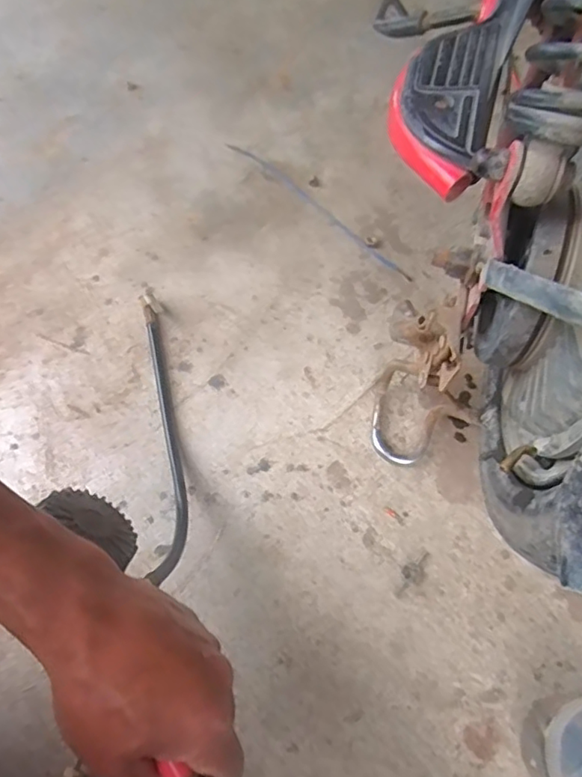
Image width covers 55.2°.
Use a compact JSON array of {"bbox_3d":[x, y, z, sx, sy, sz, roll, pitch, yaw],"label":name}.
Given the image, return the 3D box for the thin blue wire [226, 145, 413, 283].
[{"bbox_3d":[0.034,-0.222,0.677,0.288,0.005,0.021,41,70,17],"label":"thin blue wire"}]

